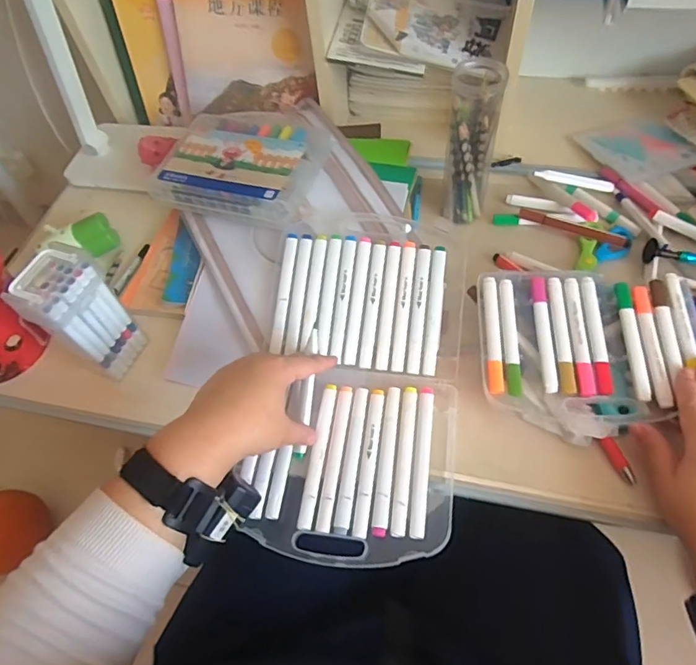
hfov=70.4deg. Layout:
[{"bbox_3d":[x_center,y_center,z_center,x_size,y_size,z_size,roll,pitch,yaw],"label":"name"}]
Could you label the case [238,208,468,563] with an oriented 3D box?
[{"bbox_3d":[0.014,0.034,0.492,0.194,0.028,0.353,8,69,7],"label":"case"}]

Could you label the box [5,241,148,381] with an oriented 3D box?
[{"bbox_3d":[-0.268,-0.015,0.501,0.052,0.139,0.069,15,60,14],"label":"box"}]

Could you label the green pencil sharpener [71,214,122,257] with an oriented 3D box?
[{"bbox_3d":[-0.313,-0.121,0.616,0.044,0.044,0.036,-39,62,-18],"label":"green pencil sharpener"}]

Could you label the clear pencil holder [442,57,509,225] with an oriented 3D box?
[{"bbox_3d":[0.136,-0.206,0.551,0.053,0.169,0.057,10,59,11],"label":"clear pencil holder"}]

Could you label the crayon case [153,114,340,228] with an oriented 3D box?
[{"bbox_3d":[-0.118,-0.210,0.586,0.177,0.035,0.169,13,60,13],"label":"crayon case"}]

